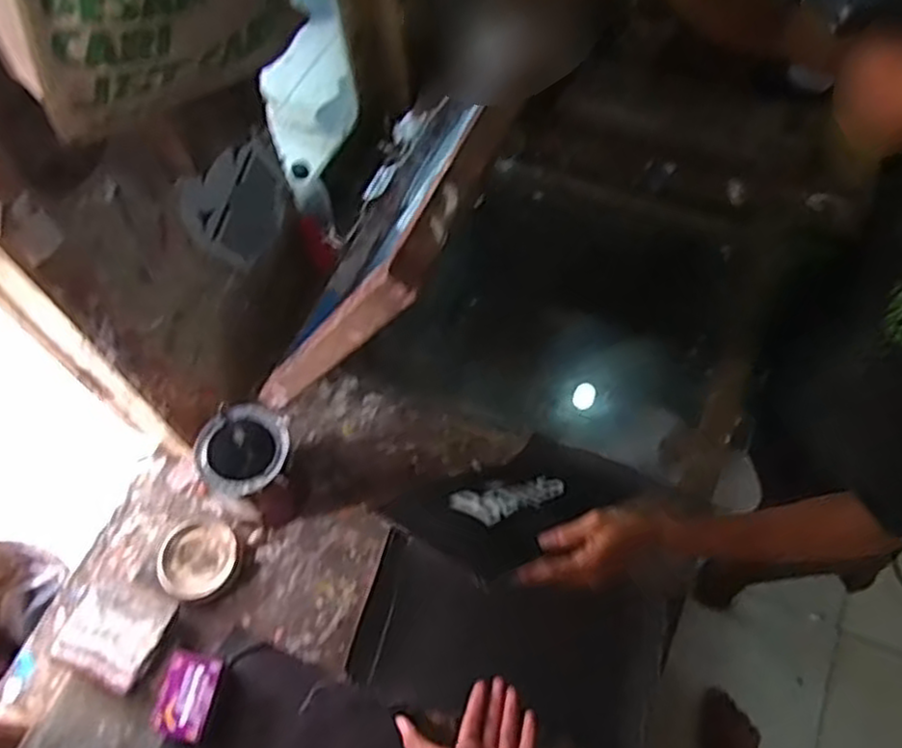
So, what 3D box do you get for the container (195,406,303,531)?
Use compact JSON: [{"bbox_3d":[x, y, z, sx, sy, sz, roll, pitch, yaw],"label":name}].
[{"bbox_3d":[-0.241,0.117,0.916,0.102,0.146,0.105,-2,61,3],"label":"container"}]

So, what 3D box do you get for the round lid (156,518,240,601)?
[{"bbox_3d":[-0.320,0.233,0.924,0.096,0.019,0.103,-2,61,3],"label":"round lid"}]

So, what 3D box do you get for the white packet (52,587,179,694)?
[{"bbox_3d":[-0.404,0.309,0.876,0.113,0.025,0.110,15,63,12],"label":"white packet"}]

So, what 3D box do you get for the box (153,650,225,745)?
[{"bbox_3d":[-0.304,0.368,0.836,0.068,0.036,0.093,9,62,9],"label":"box"}]

